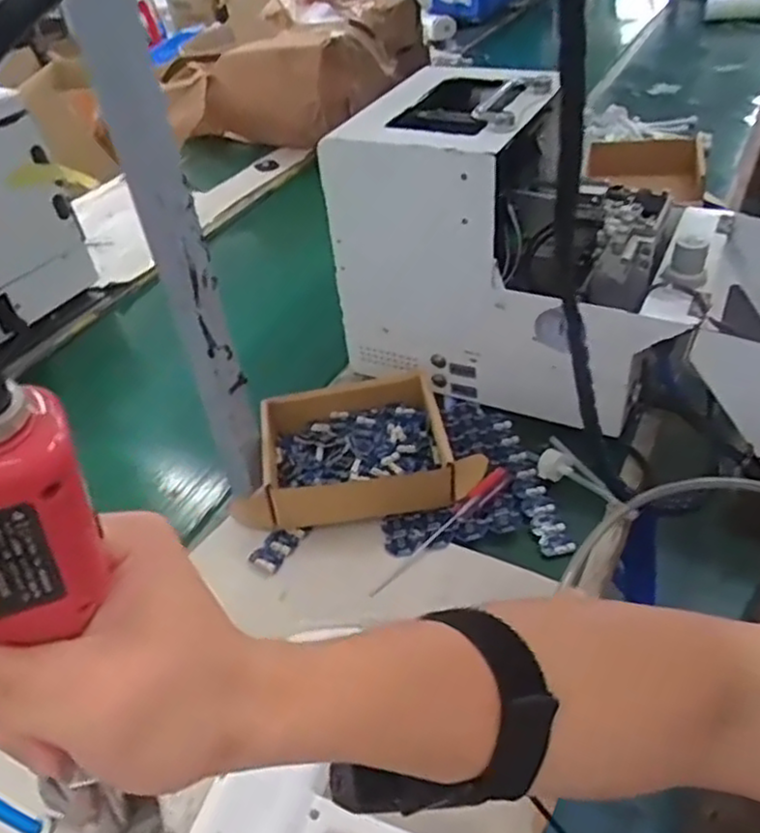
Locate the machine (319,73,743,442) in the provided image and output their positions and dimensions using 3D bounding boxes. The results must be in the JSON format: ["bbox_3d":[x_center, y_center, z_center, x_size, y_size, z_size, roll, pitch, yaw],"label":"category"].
[{"bbox_3d":[0.145,-0.169,0.710,0.336,0.269,0.212,12,44,21],"label":"machine"}]

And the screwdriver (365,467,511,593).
[{"bbox_3d":[0.055,0.099,0.619,0.165,0.016,0.018,-40,49,-17],"label":"screwdriver"}]

